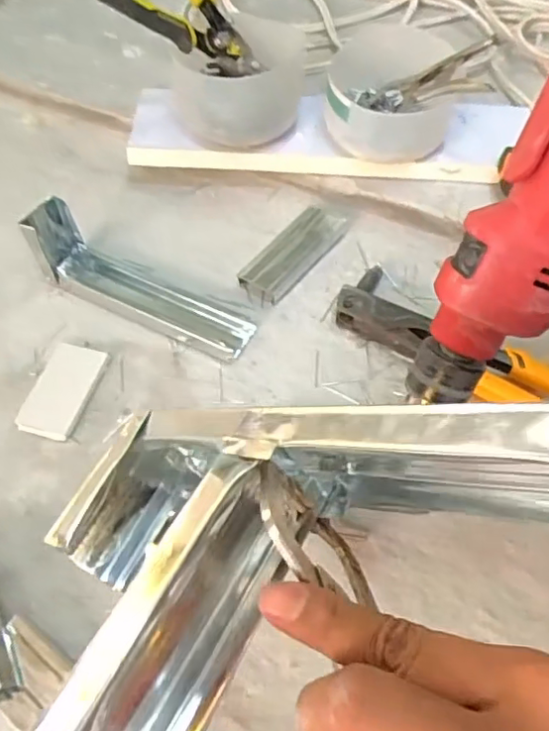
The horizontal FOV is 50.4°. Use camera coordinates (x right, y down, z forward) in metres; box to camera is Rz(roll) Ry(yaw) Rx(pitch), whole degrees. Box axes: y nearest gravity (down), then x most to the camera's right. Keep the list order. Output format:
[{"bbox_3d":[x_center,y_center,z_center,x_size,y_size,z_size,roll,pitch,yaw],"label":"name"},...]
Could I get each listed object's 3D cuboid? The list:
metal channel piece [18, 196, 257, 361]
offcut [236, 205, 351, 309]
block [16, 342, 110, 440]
[{"bbox_3d":[-0.138,-0.089,0.597,0.244,0.083,0.065,24,64,11],"label":"metal channel piece"},{"bbox_3d":[0.024,-0.127,0.655,0.051,0.024,0.142,35,62,19],"label":"offcut"},{"bbox_3d":[-0.203,0.023,0.564,0.050,0.012,0.098,16,58,8],"label":"block"}]

